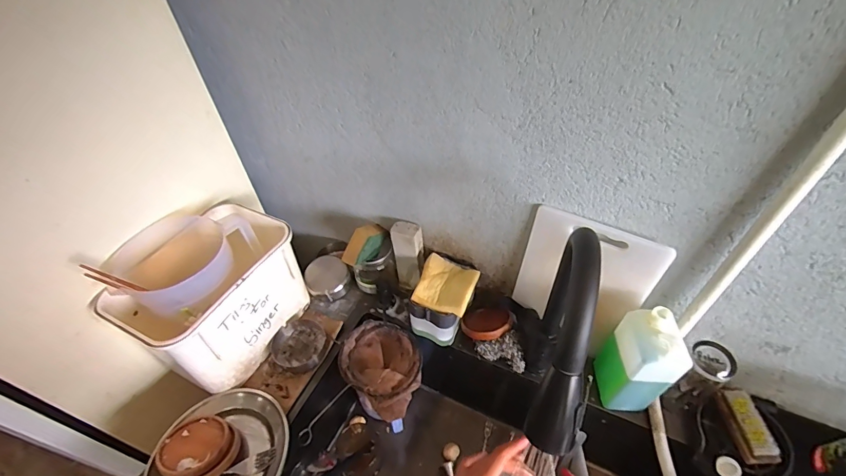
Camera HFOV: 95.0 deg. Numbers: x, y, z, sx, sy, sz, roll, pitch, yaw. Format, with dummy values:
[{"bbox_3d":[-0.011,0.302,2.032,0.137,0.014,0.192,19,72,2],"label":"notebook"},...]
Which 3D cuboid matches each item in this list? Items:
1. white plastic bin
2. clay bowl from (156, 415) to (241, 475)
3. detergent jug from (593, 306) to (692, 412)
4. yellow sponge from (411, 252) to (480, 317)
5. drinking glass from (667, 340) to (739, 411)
[{"bbox_3d":[-0.366,0.103,0.705,0.196,0.221,0.273,18,50,18],"label":"white plastic bin"},{"bbox_3d":[-0.348,0.324,0.599,0.115,0.038,0.097,21,50,20],"label":"clay bowl"},{"bbox_3d":[0.339,0.191,0.606,0.074,0.190,0.086,2,46,3],"label":"detergent jug"},{"bbox_3d":[0.041,0.084,0.702,0.101,0.020,0.101,17,49,17],"label":"yellow sponge"},{"bbox_3d":[0.433,0.218,0.609,0.061,0.114,0.061,-29,52,-24],"label":"drinking glass"}]

